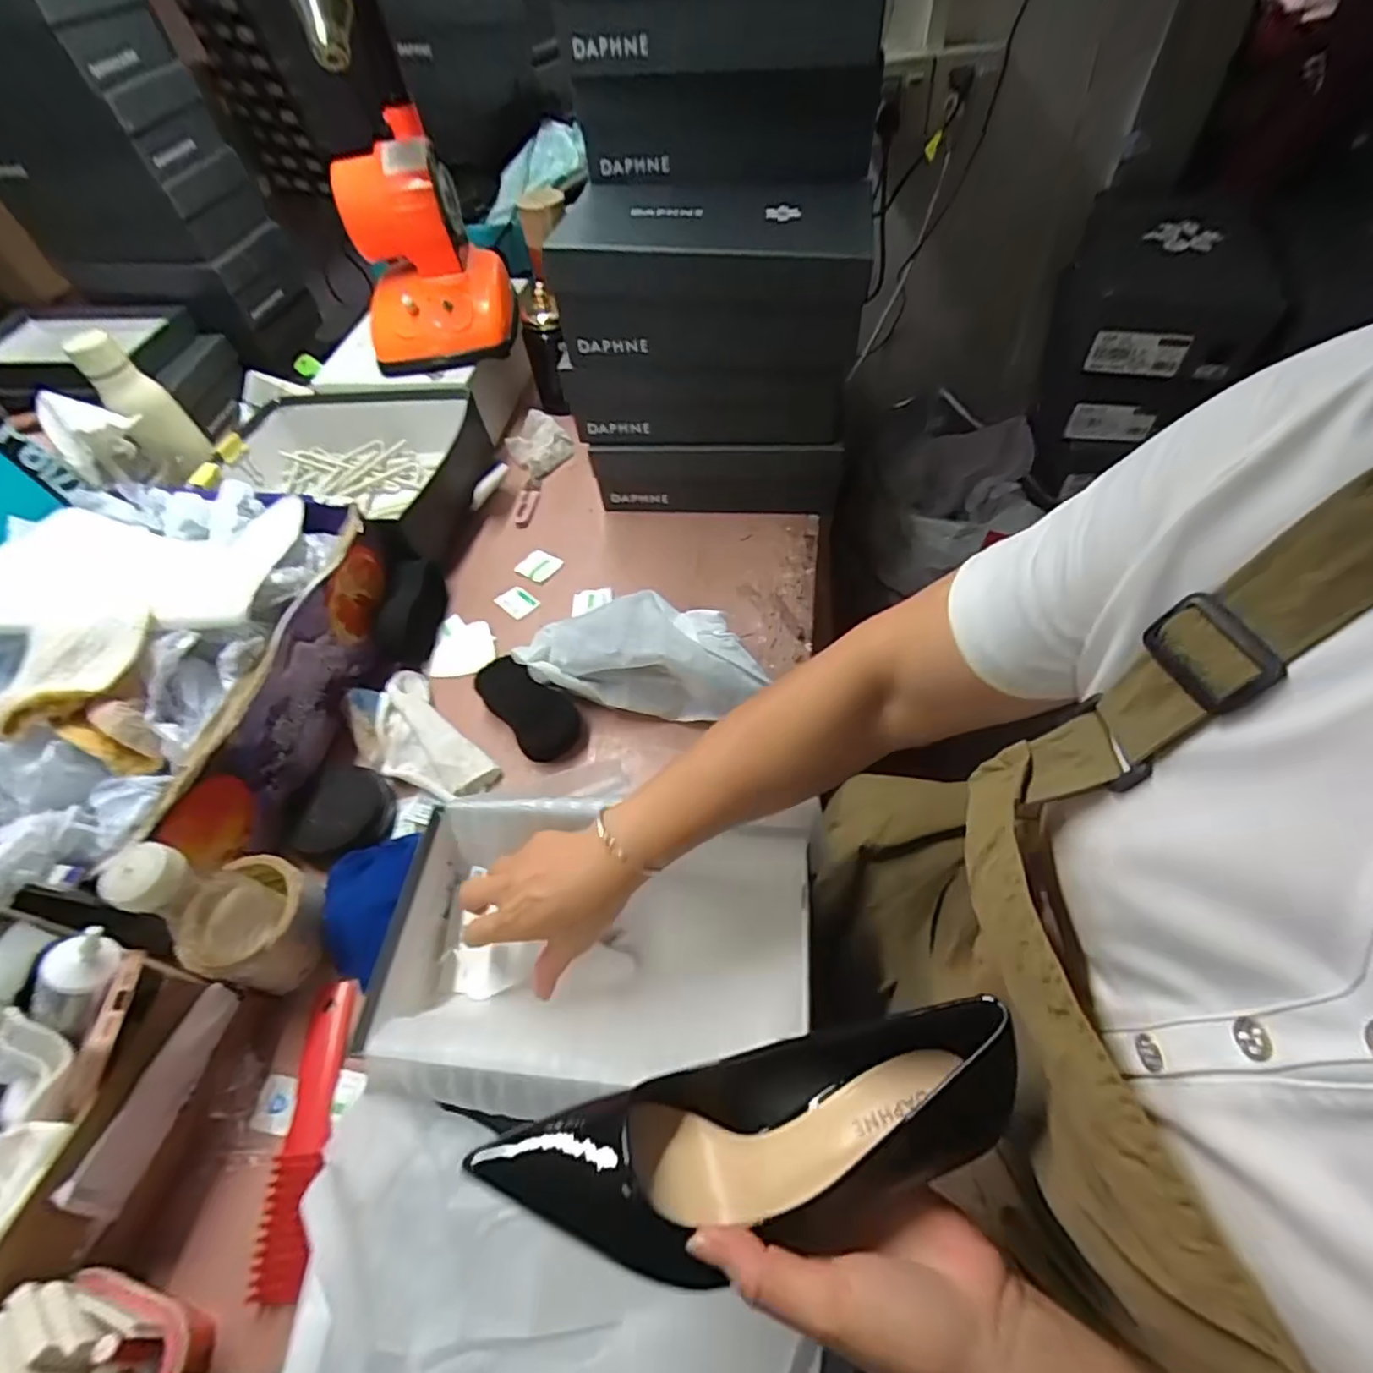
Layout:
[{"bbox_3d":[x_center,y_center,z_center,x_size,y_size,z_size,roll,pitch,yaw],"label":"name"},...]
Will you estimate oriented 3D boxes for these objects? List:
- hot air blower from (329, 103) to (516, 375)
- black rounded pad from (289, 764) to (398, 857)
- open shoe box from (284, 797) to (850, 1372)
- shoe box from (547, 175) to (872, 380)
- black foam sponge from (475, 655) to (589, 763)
[{"bbox_3d":[-0.341,-0.563,0.844,0.184,0.207,0.174,-10,55,-2],"label":"hot air blower"},{"bbox_3d":[-0.324,0.118,0.610,0.082,0.040,0.092,20,59,18],"label":"black rounded pad"},{"bbox_3d":[-0.067,0.282,0.414,0.302,0.105,0.410,-1,55,5],"label":"open shoe box"},{"bbox_3d":[0.034,-0.428,0.683,0.297,0.129,0.174,6,56,10],"label":"shoe box"},{"bbox_3d":[-0.162,0.022,0.662,0.130,0.031,0.063,42,66,5],"label":"black foam sponge"}]

